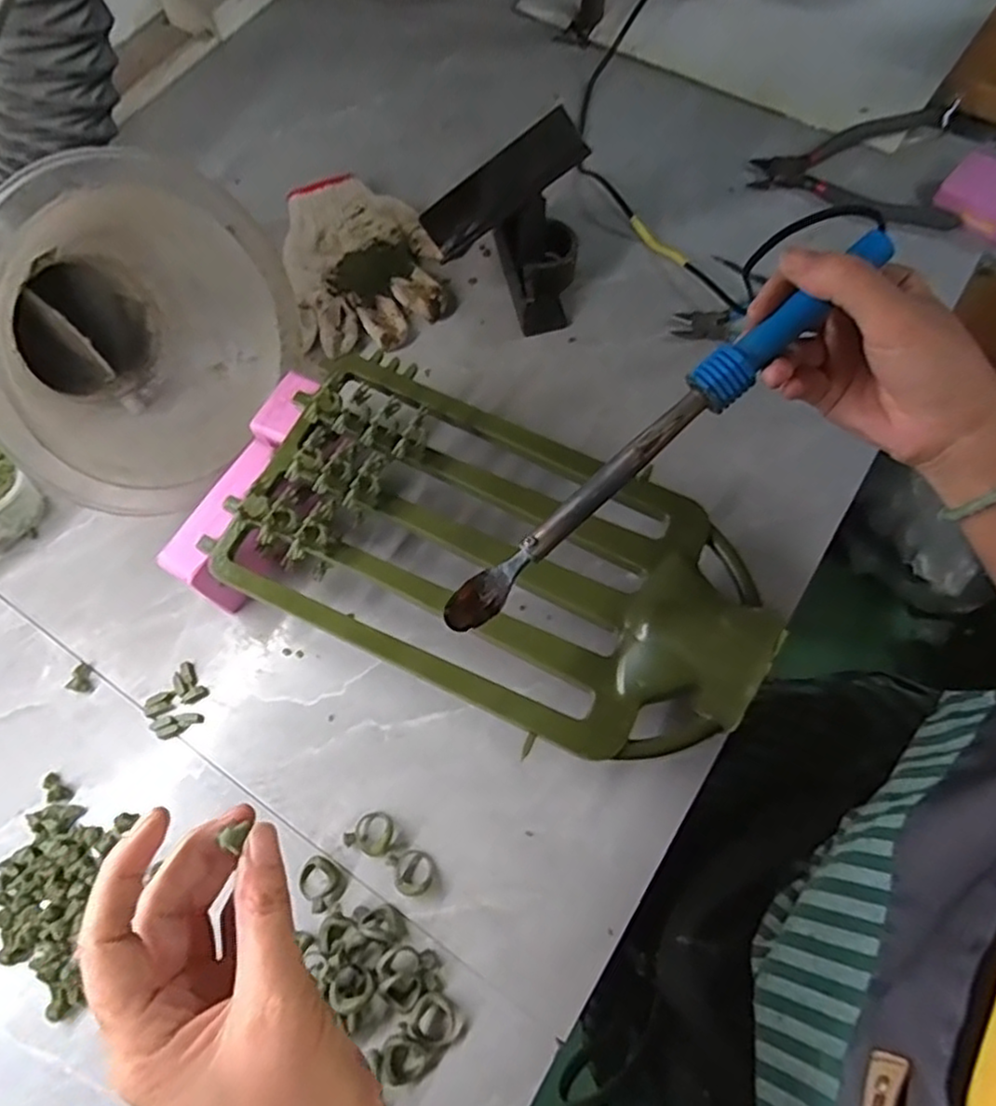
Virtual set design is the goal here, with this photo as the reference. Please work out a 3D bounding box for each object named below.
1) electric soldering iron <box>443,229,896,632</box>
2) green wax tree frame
[{"bbox_3d":[0.081,-0.058,0.353,0.280,0.023,0.022,-42,69,8],"label":"electric soldering iron"},{"bbox_3d":[-0.007,-0.004,0.428,0.350,0.048,0.184,23,70,13],"label":"green wax tree frame"}]

